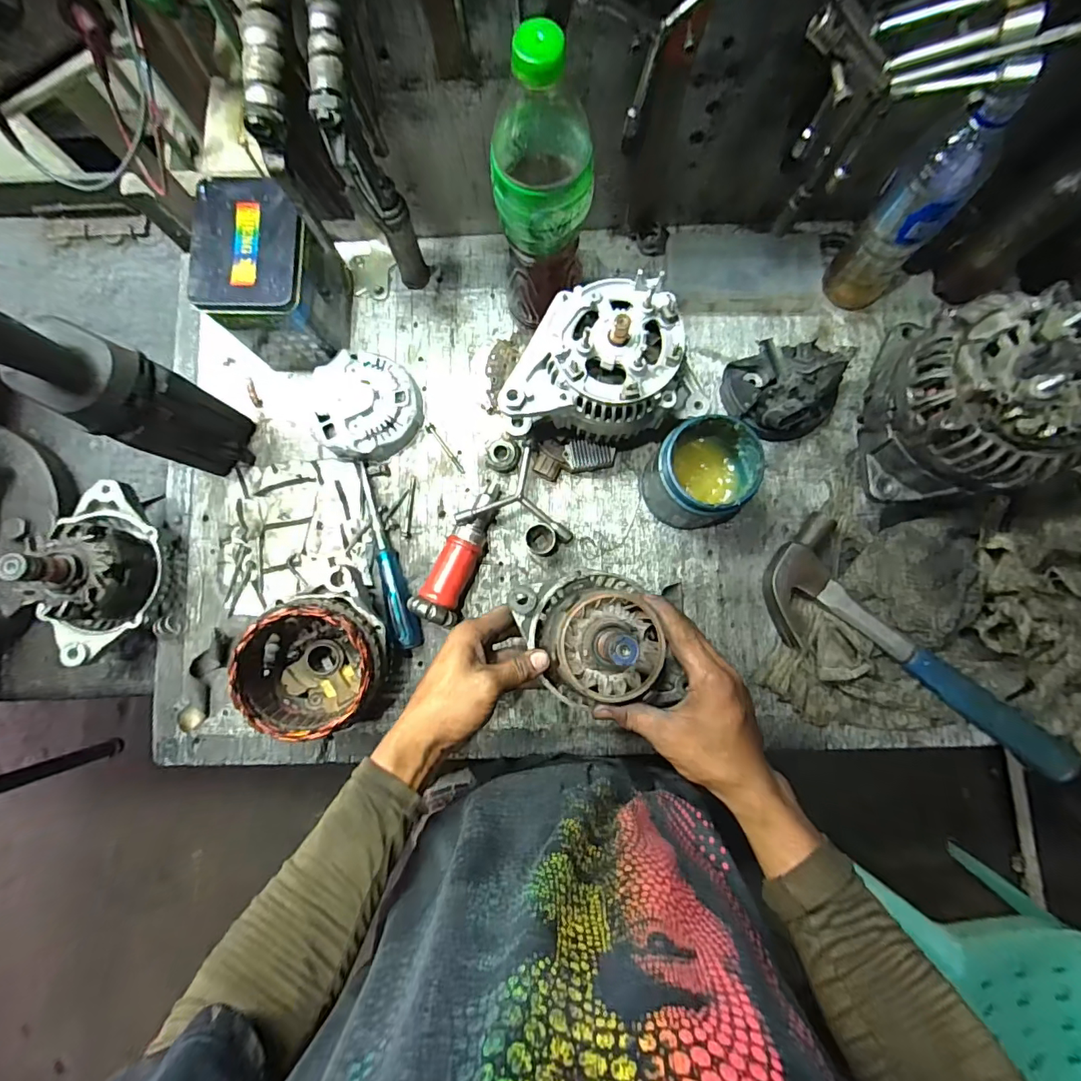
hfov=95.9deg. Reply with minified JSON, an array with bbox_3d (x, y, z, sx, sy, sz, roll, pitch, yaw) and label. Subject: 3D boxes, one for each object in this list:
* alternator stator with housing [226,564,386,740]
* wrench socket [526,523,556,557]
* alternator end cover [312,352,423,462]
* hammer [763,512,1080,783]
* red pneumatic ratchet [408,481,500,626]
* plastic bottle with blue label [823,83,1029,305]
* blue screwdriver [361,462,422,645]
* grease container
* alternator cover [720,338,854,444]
[{"bbox_3d":[-0.198,0.108,0.449,0.121,0.107,0.119,-32,84,-4],"label":"alternator stator with housing"},{"bbox_3d":[0.001,-0.001,0.504,0.029,0.033,0.031,13,84,3],"label":"wrench socket"},{"bbox_3d":[-0.185,-0.143,0.524,0.106,0.036,0.110,-12,83,0],"label":"alternator end cover"},{"bbox_3d":[0.360,0.130,0.484,0.117,0.029,0.330,-44,84,-4],"label":"hammer"},{"bbox_3d":[-0.085,0.010,0.501,0.047,0.052,0.156,19,84,4],"label":"red pneumatic ratchet"},{"bbox_3d":[0.333,-0.296,0.450,0.061,0.211,0.057,0,83,1],"label":"plastic bottle with blue label"},{"bbox_3d":[-0.160,0.015,0.509,0.022,0.021,0.199,-17,83,-1],"label":"blue screwdriver"},{"bbox_3d":[0.155,-0.061,0.475,0.091,0.100,0.087,0,83,1],"label":"grease container"},{"bbox_3d":[0.256,-0.165,0.508,0.113,0.066,0.103,-8,83,0],"label":"alternator cover"}]

